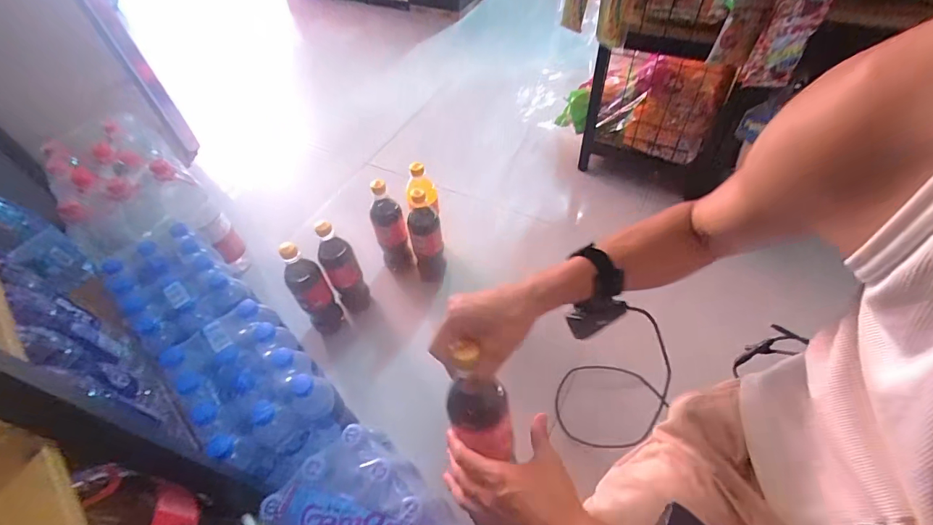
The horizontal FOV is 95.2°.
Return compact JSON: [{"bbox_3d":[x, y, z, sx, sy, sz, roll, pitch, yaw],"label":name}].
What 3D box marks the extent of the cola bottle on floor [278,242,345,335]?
[{"bbox_3d":[-0.305,0.059,0.855,0.065,0.243,0.059,-1,51,4],"label":"cola bottle on floor"}]

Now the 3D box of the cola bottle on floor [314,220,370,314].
[{"bbox_3d":[-0.251,0.018,0.871,0.056,0.234,0.060,32,60,27],"label":"cola bottle on floor"}]

